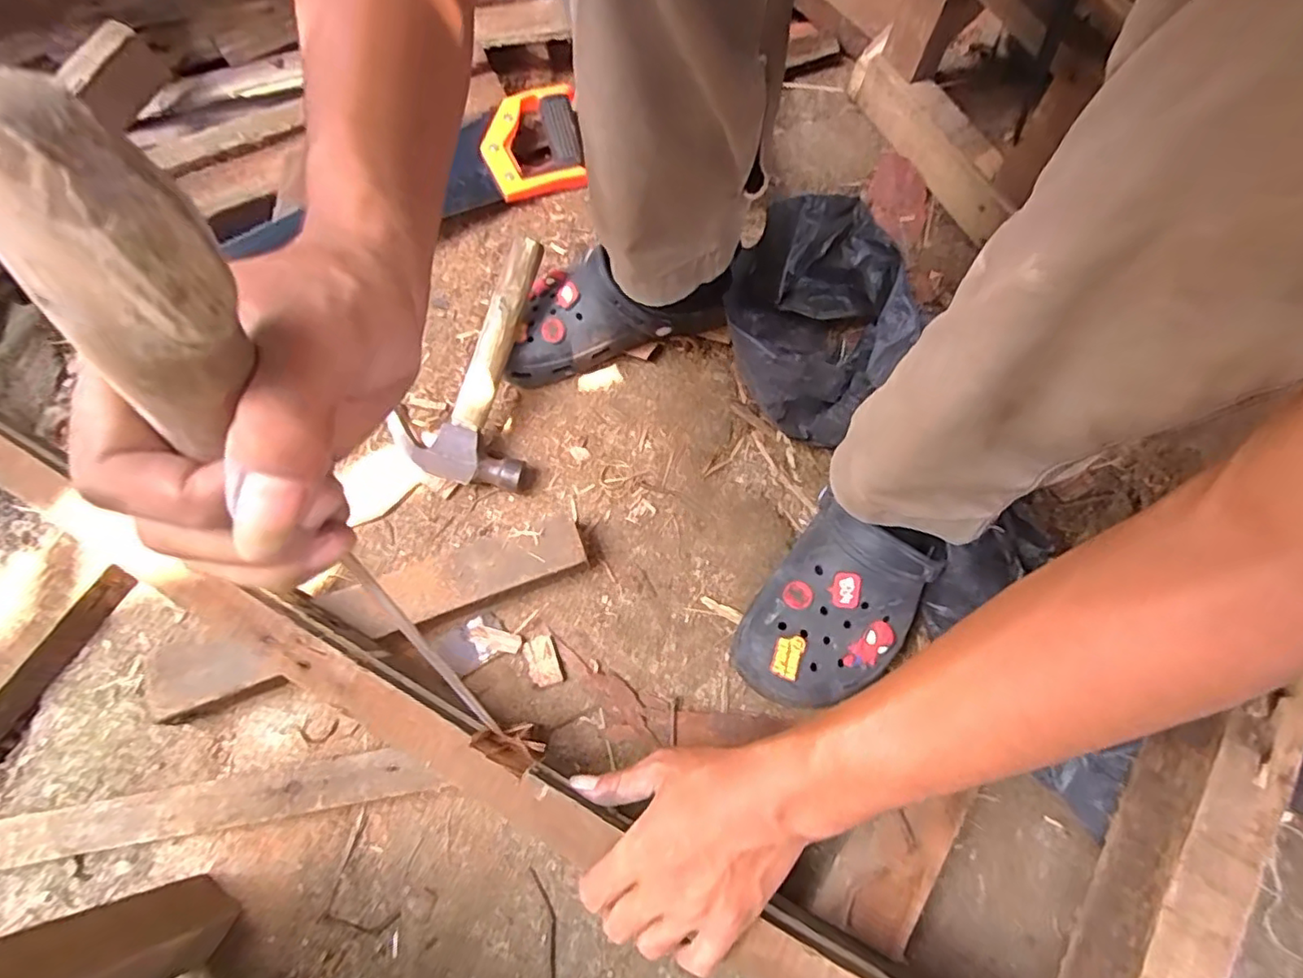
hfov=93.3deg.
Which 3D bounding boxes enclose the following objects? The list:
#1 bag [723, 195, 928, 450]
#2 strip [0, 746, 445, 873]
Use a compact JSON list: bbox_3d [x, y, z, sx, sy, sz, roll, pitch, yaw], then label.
[{"bbox_3d":[0.148,-0.142,0.545,0.163,0.113,0.168,26,70,13],"label":"bag"},{"bbox_3d":[-0.390,0.246,0.452,0.453,0.019,0.039,-10,71,-1],"label":"strip"}]

